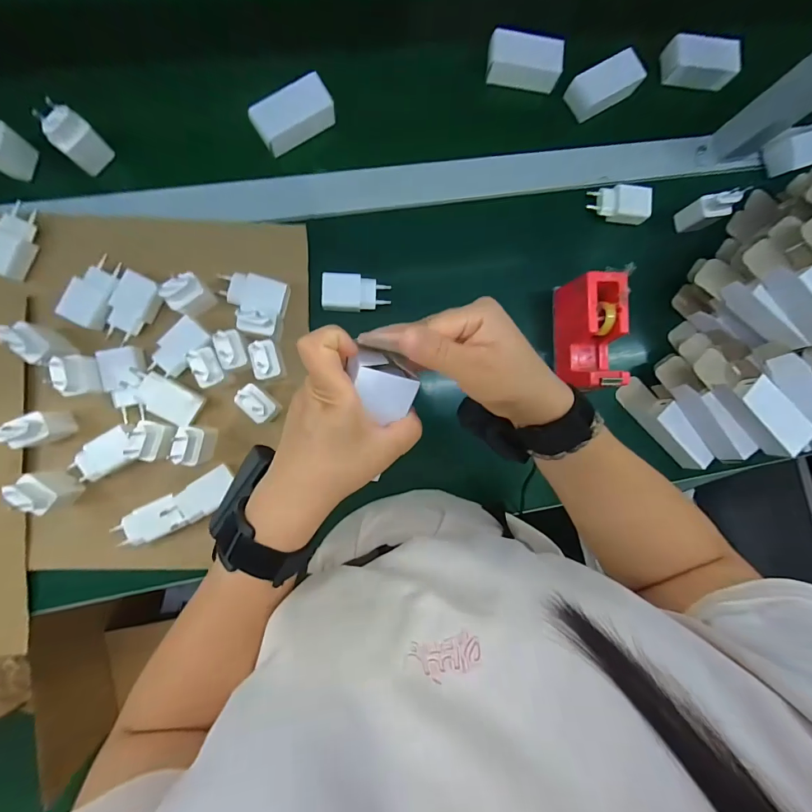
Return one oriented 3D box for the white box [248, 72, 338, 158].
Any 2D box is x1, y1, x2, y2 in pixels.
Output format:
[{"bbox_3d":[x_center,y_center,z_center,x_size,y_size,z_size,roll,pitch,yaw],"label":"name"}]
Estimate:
[{"bbox_3d":[-0.133,-0.345,0.466,0.094,0.032,0.044,-36,93,-6],"label":"white box"}]

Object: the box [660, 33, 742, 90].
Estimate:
[{"bbox_3d":[0.399,-0.463,0.530,0.089,0.033,0.052,1,89,-7],"label":"box"}]

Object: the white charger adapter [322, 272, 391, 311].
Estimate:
[{"bbox_3d":[-0.059,-0.133,0.465,0.078,0.019,0.043,1,89,-7],"label":"white charger adapter"}]

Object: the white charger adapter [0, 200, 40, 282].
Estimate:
[{"bbox_3d":[-0.423,-0.177,0.418,0.040,0.027,0.078,14,88,-6],"label":"white charger adapter"}]

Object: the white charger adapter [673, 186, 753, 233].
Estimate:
[{"bbox_3d":[0.384,-0.247,0.496,0.038,0.069,0.027,-5,90,-7],"label":"white charger adapter"}]

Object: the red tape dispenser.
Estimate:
[{"bbox_3d":[0.220,-0.085,0.468,0.050,0.076,0.127,1,89,-7],"label":"red tape dispenser"}]

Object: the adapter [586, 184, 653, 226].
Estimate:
[{"bbox_3d":[0.274,-0.261,0.505,0.076,0.026,0.040,7,89,-7],"label":"adapter"}]

